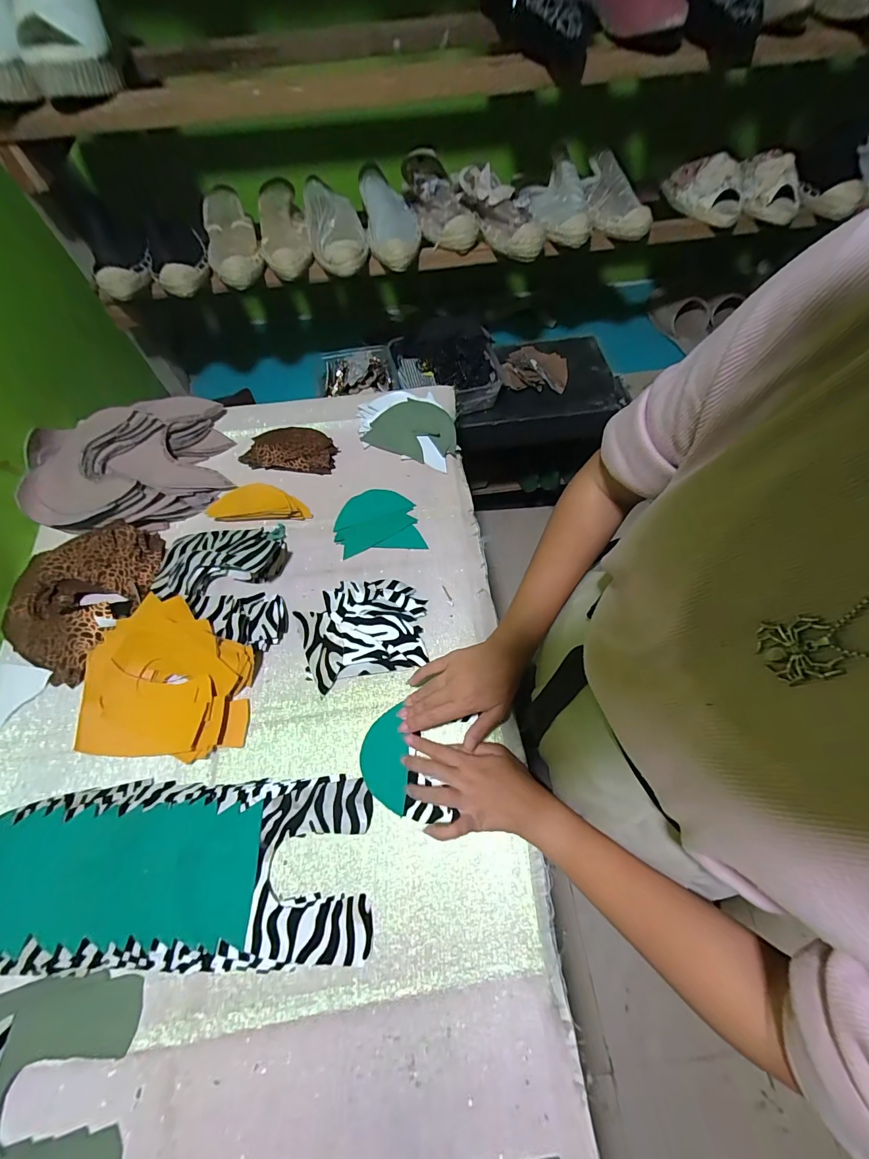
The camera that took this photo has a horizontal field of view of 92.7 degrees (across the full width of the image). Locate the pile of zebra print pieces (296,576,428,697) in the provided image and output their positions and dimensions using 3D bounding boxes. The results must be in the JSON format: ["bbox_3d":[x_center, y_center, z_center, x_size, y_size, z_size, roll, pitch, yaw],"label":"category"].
[{"bbox_3d":[-0.089,0.060,0.516,0.152,0.025,0.120,-14,64,-6],"label":"pile of zebra print pieces"}]

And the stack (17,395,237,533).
[{"bbox_3d":[-0.447,-0.170,0.593,0.273,0.052,0.201,-14,64,-6],"label":"stack"}]

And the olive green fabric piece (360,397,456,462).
[{"bbox_3d":[-0.032,-0.235,0.649,0.136,0.013,0.090,18,88,4],"label":"olive green fabric piece"}]

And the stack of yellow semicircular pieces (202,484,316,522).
[{"bbox_3d":[-0.252,-0.112,0.603,0.135,0.025,0.060,-2,63,0],"label":"stack of yellow semicircular pieces"}]

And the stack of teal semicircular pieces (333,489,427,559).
[{"bbox_3d":[-0.082,-0.085,0.595,0.118,0.005,0.100,-8,63,-3],"label":"stack of teal semicircular pieces"}]

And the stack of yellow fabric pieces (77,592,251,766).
[{"bbox_3d":[-0.302,0.111,0.476,0.174,0.056,0.168,3,63,2],"label":"stack of yellow fabric pieces"}]

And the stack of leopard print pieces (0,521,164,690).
[{"bbox_3d":[-0.454,0.024,0.529,0.157,0.036,0.202,-1,63,0],"label":"stack of leopard print pieces"}]

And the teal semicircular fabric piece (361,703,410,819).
[{"bbox_3d":[-0.057,0.197,0.461,0.051,0.009,0.105,-3,63,-1],"label":"teal semicircular fabric piece"}]

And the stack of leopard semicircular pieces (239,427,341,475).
[{"bbox_3d":[-0.224,-0.203,0.649,0.139,0.023,0.078,2,63,2],"label":"stack of leopard semicircular pieces"}]

